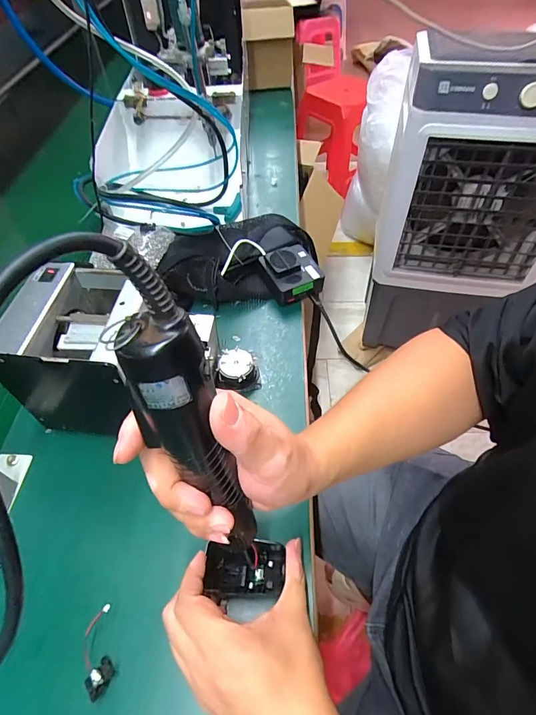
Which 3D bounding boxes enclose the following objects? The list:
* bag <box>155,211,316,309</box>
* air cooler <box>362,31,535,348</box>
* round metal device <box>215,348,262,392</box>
[{"bbox_3d":[-0.043,-0.165,0.608,0.239,0.060,0.159,-11,53,-7],"label":"bag"},{"bbox_3d":[0.499,-0.344,1.042,0.383,0.753,0.283,8,53,7],"label":"air cooler"},{"bbox_3d":[-0.036,0.016,0.481,0.052,0.030,0.042,1,52,2],"label":"round metal device"}]

